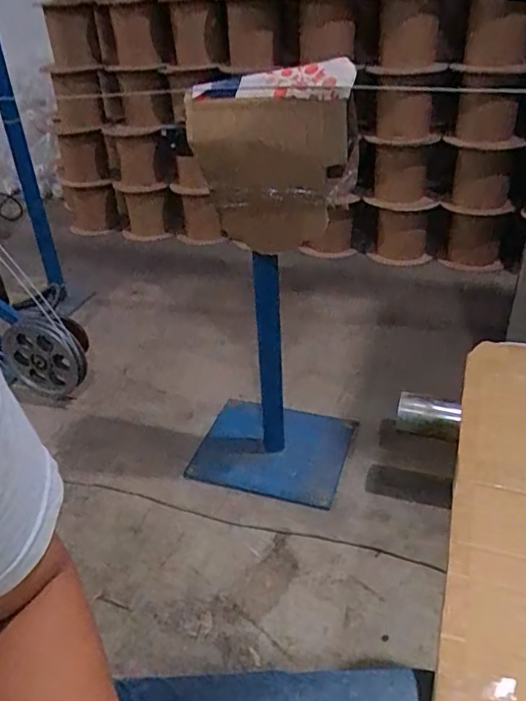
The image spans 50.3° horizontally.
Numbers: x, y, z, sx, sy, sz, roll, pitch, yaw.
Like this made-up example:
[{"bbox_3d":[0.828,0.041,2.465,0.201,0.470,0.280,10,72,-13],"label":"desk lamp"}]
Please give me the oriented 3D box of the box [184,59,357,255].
[{"bbox_3d":[0.025,-0.412,1.243,0.341,0.372,0.174,10,36,20],"label":"box"}]

